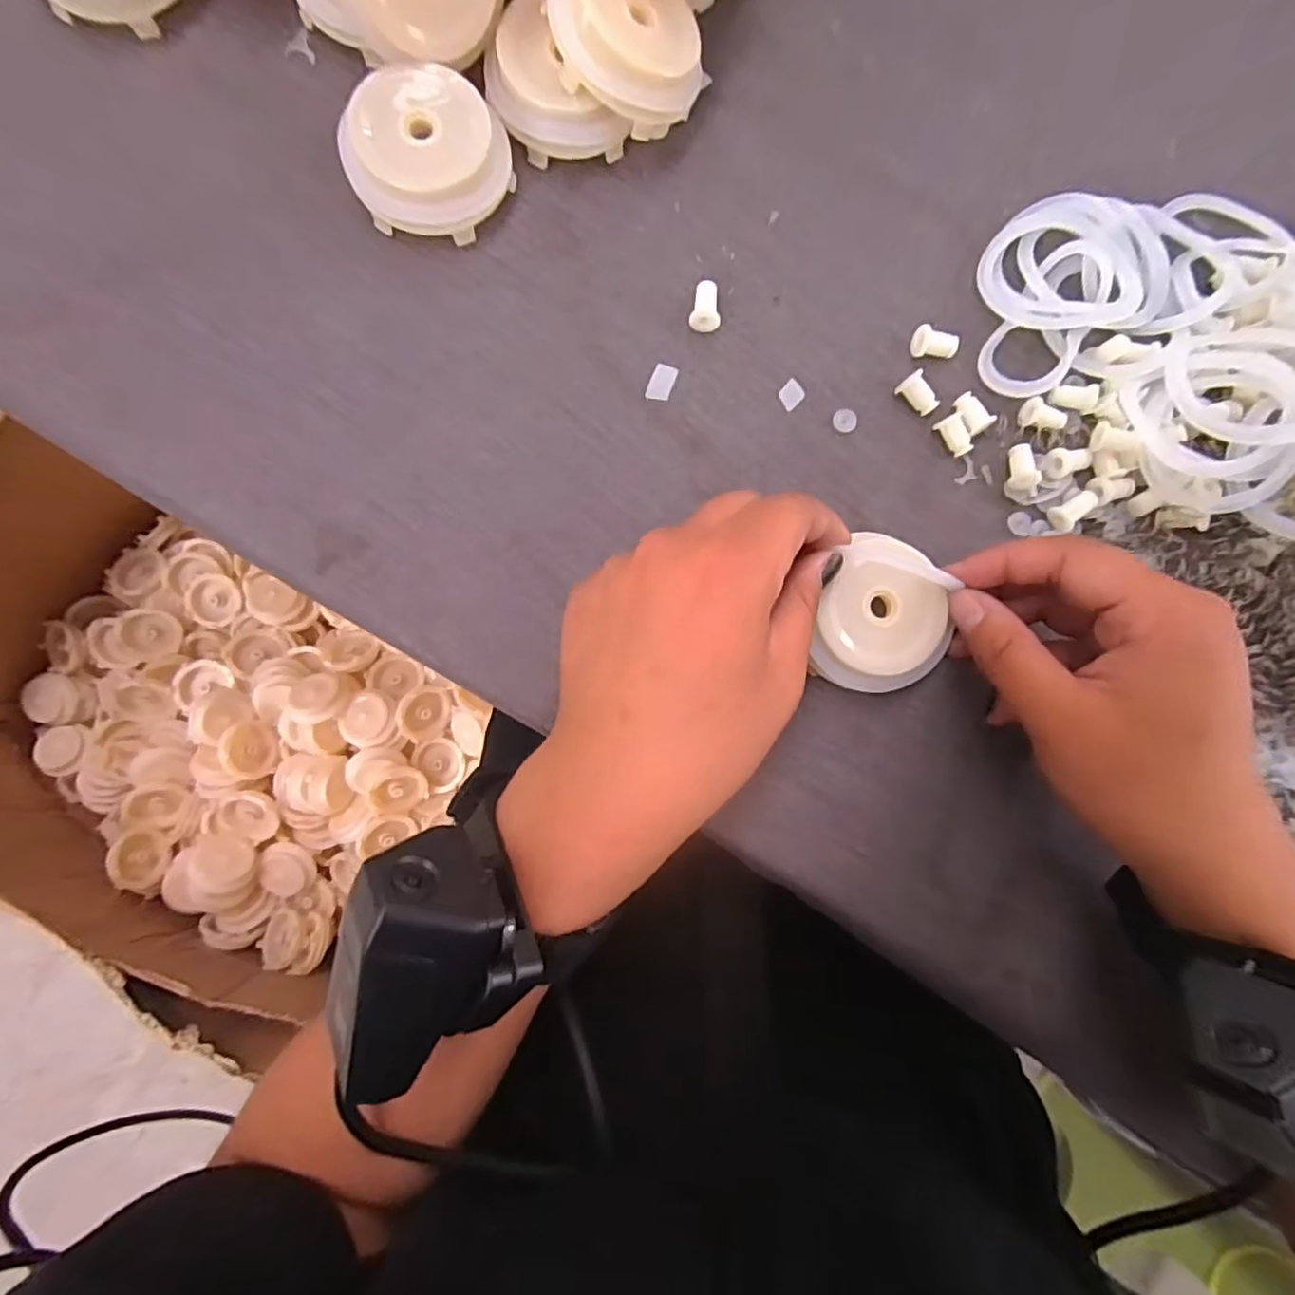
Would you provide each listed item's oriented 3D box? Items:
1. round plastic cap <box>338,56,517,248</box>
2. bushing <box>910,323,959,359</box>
[{"bbox_3d":[-0.078,-0.176,0.228,0.054,0.021,0.049,8,87,-5],"label":"round plastic cap"},{"bbox_3d":[0.113,-0.120,0.249,0.016,0.008,0.011,4,87,-5],"label":"bushing"}]

